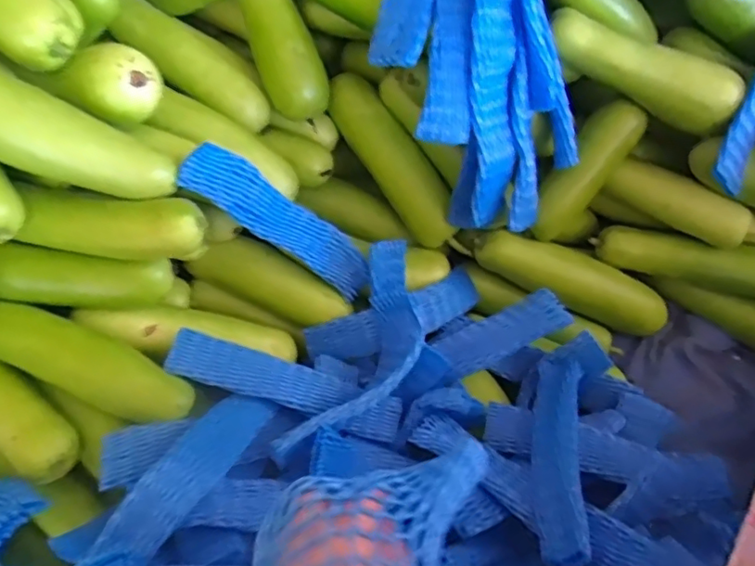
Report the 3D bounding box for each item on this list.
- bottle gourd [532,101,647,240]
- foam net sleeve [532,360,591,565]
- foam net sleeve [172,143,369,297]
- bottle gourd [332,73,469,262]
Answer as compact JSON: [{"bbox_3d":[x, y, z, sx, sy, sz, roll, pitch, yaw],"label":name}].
[{"bbox_3d":[0.240,-0.131,0.681,0.058,0.171,0.052,42,32,18],"label":"bottle gourd"},{"bbox_3d":[0.174,0.158,0.561,0.043,0.031,0.241,14,35,7],"label":"foam net sleeve"},{"bbox_3d":[-0.094,-0.063,0.605,0.230,0.025,0.053,36,59,-33],"label":"foam net sleeve"},{"bbox_3d":[0.025,-0.140,0.692,0.053,0.050,0.245,-35,93,-16],"label":"bottle gourd"}]

